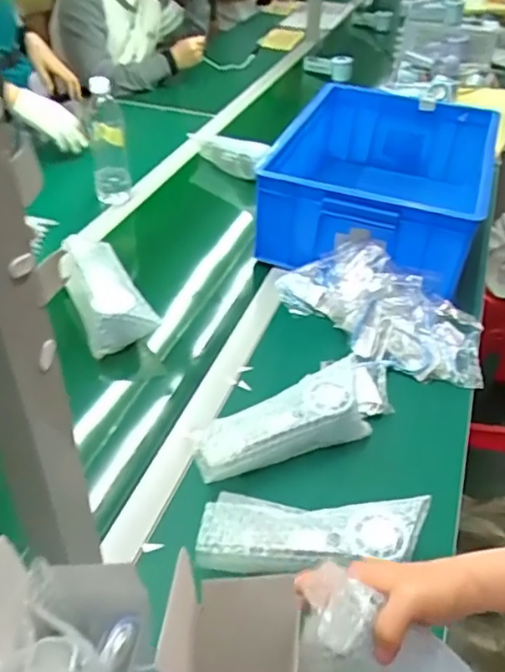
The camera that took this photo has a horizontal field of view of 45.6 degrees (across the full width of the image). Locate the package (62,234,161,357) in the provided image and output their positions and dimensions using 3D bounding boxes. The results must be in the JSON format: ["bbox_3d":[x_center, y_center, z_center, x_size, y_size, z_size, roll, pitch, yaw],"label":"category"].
[{"bbox_3d":[-0.216,-0.065,0.868,0.086,0.067,0.205,-19,45,-24],"label":"package"}]

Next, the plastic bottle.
[{"bbox_3d":[-0.268,-0.357,1.111,0.066,0.225,0.063,-5,41,-10],"label":"plastic bottle"}]

